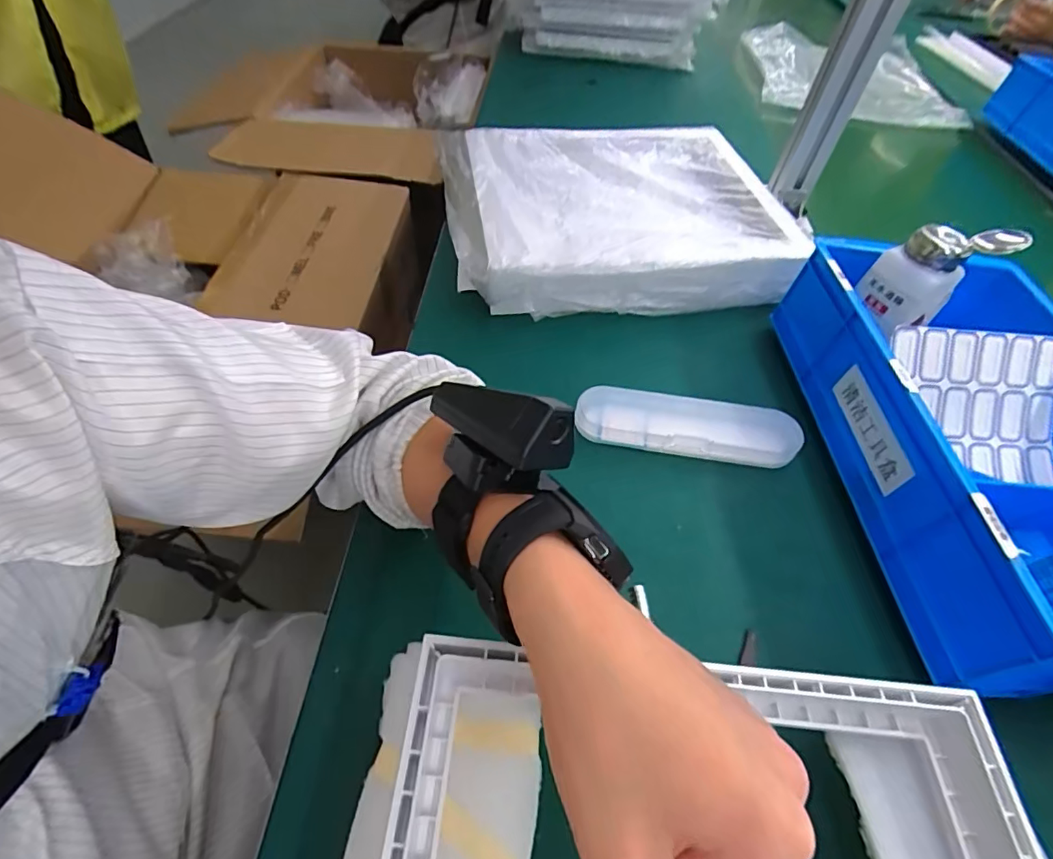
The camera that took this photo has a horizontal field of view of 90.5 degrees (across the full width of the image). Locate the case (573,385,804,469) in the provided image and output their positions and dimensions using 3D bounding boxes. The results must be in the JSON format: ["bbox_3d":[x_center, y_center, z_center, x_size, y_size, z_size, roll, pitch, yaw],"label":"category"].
[{"bbox_3d":[0.127,-0.003,0.420,0.170,0.035,0.043,11,52,4],"label":"case"}]

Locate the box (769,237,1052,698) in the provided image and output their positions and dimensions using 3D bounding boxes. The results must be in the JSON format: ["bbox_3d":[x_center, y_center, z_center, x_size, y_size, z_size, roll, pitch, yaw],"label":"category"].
[{"bbox_3d":[0.342,0.010,0.387,0.196,0.107,0.342,0,52,-4],"label":"box"}]

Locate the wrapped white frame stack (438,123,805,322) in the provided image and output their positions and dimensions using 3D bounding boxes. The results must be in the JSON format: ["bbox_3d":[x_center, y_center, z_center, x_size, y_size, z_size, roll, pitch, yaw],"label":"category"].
[{"bbox_3d":[0.092,-0.241,0.587,0.353,0.078,0.307,-8,53,-10],"label":"wrapped white frame stack"}]

